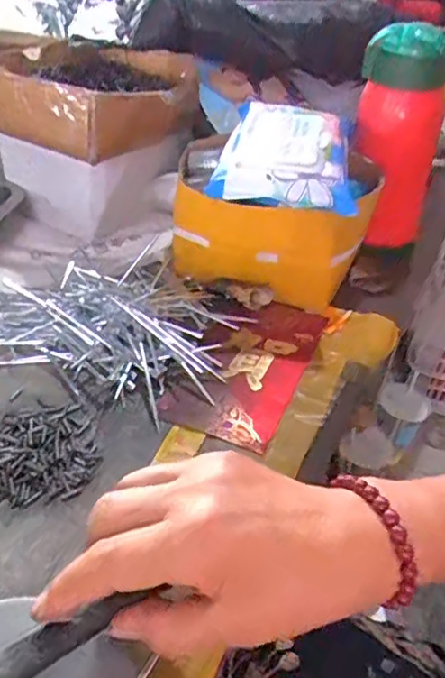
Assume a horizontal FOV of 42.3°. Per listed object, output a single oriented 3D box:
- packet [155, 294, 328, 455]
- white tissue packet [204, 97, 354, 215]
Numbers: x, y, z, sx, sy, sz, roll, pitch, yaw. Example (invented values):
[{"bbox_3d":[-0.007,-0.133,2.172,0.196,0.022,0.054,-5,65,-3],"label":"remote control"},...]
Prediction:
[{"bbox_3d":[0.021,0.015,0.449,0.083,0.007,0.159,19,42,15],"label":"packet"},{"bbox_3d":[0.055,-0.160,0.478,0.105,0.031,0.158,10,40,3],"label":"white tissue packet"}]

